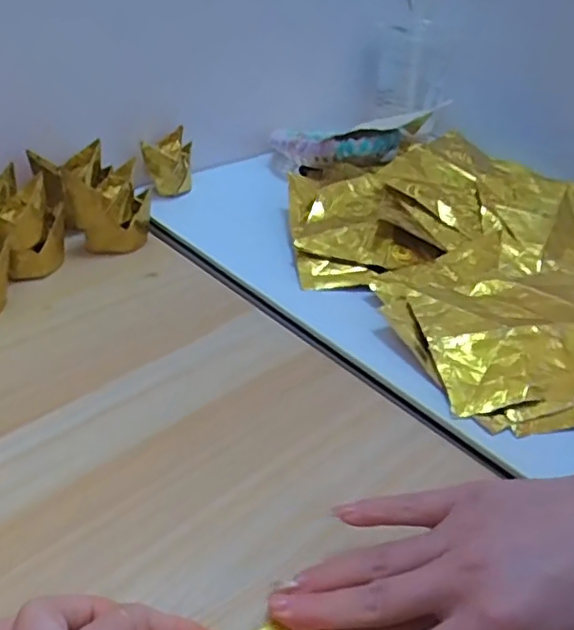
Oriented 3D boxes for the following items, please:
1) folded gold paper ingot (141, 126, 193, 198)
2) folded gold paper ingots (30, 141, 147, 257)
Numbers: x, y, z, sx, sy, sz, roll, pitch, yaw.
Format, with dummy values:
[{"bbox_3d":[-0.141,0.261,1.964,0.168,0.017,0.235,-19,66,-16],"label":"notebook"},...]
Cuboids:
[{"bbox_3d":[-0.106,-0.135,0.575,0.038,0.052,0.044,1,37,-6],"label":"folded gold paper ingot"},{"bbox_3d":[-0.156,-0.091,0.510,0.082,0.062,0.058,25,41,24],"label":"folded gold paper ingots"}]

